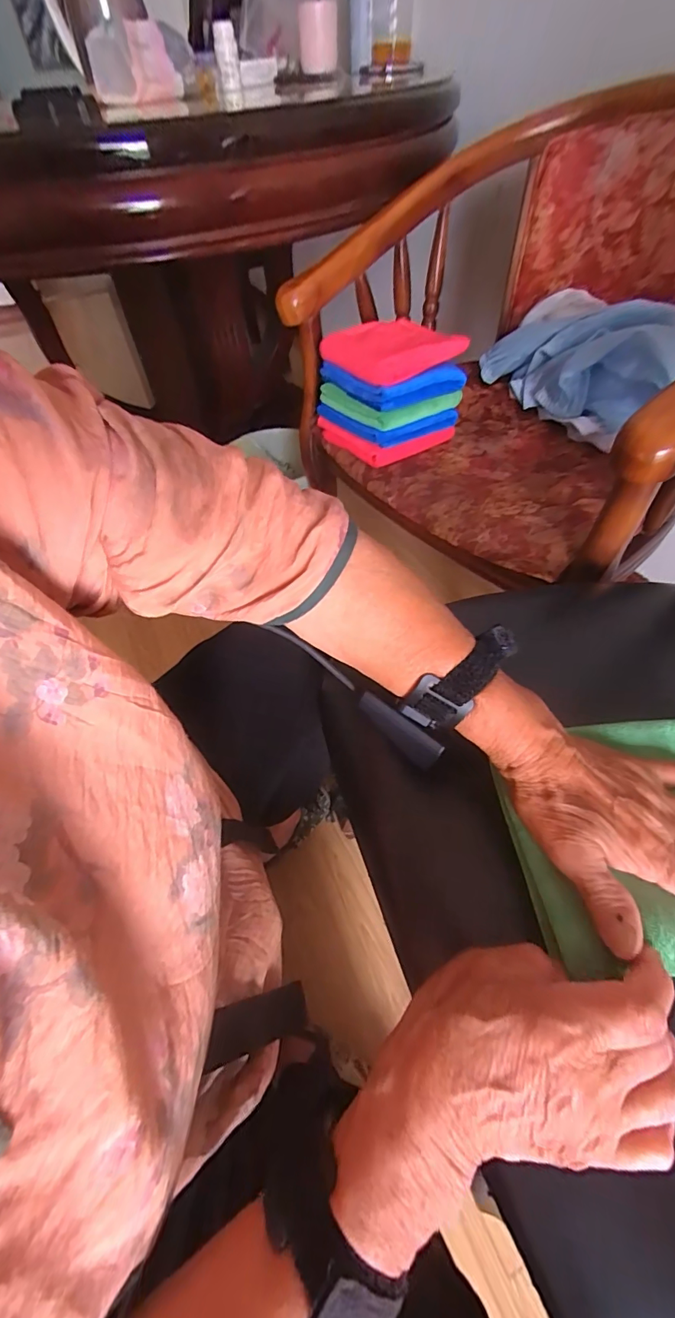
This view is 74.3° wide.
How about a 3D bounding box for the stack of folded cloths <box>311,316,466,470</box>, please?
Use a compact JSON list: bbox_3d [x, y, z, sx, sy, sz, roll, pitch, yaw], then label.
[{"bbox_3d":[0.084,-0.431,0.716,0.180,0.140,0.180,-25,56,-16],"label":"stack of folded cloths"}]

